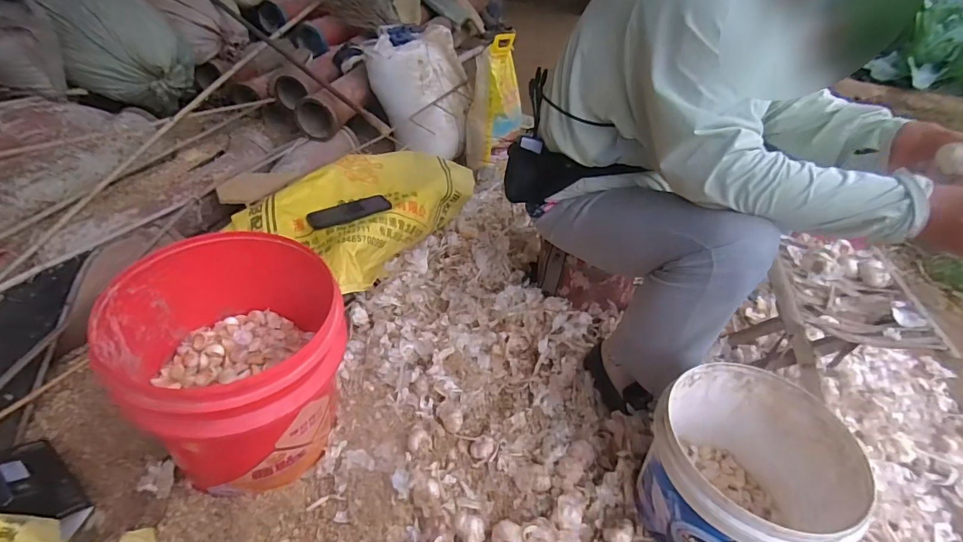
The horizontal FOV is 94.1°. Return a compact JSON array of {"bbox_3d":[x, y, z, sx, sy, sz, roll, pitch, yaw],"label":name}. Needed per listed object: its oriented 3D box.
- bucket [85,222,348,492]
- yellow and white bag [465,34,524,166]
[{"bbox_3d":[-0.380,0.153,0.724,0.271,0.335,0.284,3,39,-2],"label":"bucket"},{"bbox_3d":[0.055,-0.608,1.638,0.187,0.454,0.082,11,17,8],"label":"yellow and white bag"}]

